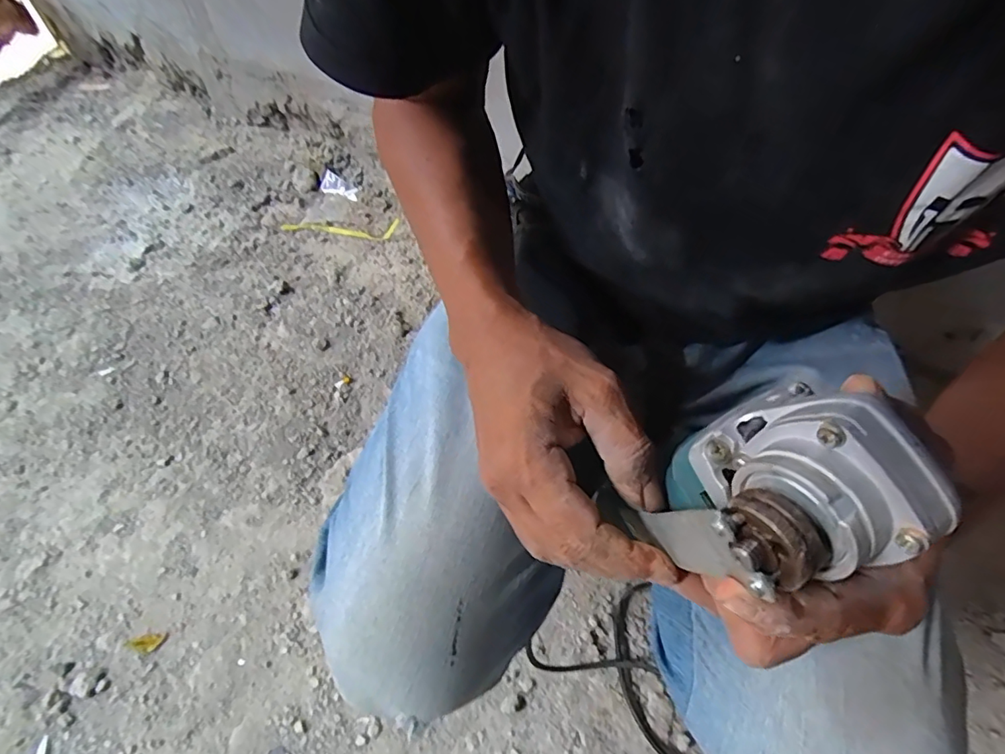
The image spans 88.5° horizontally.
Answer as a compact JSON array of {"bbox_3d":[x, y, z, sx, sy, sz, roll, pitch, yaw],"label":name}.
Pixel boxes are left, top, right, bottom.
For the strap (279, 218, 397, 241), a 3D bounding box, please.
[{"bbox_3d":[-0.321,-0.296,1.012,0.224,0.015,0.050,6,54,5],"label":"strap"}]

